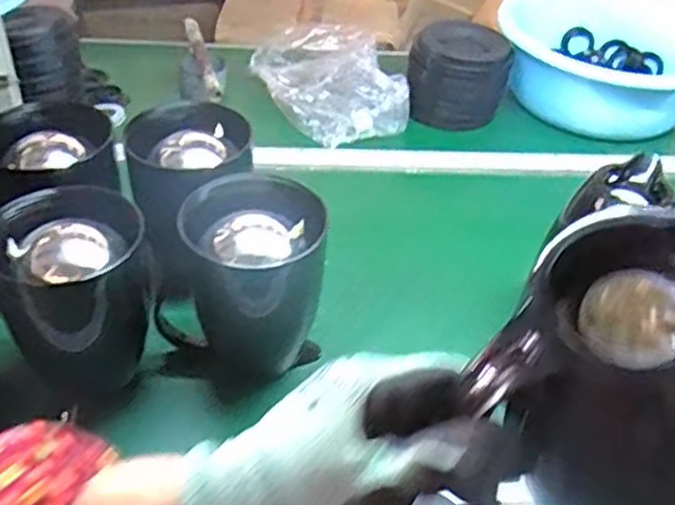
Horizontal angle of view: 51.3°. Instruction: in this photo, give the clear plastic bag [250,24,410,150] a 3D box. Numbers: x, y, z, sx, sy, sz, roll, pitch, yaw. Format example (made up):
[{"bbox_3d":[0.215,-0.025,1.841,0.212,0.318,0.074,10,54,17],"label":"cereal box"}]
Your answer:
[{"bbox_3d":[-0.006,-0.280,1.127,0.205,0.078,0.278,-15,45,-23],"label":"clear plastic bag"}]

